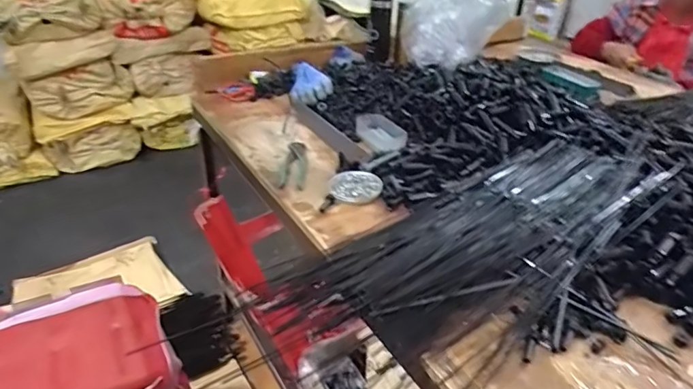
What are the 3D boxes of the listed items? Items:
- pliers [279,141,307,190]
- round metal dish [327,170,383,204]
[{"bbox_3d":[-0.096,-0.055,0.917,0.045,0.011,0.167,1,33,-2],"label":"pliers"},{"bbox_3d":[0.015,-0.014,0.853,0.088,0.015,0.080,0,33,-3],"label":"round metal dish"}]

